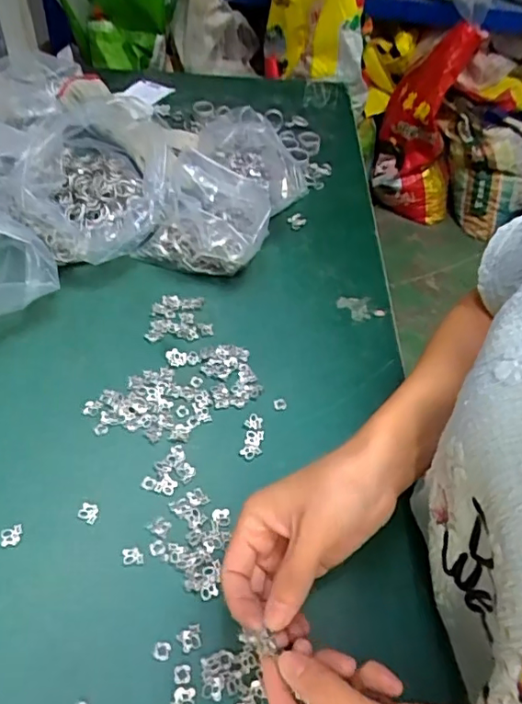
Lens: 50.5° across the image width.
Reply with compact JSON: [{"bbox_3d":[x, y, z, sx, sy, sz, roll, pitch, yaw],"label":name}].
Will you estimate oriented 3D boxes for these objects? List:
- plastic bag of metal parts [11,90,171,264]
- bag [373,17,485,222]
[{"bbox_3d":[-0.160,-0.167,0.549,0.131,0.124,0.166,-7,51,-11],"label":"plastic bag of metal parts"},{"bbox_3d":[0.520,-0.692,1.747,0.277,0.566,0.282,17,49,7],"label":"bag"}]

